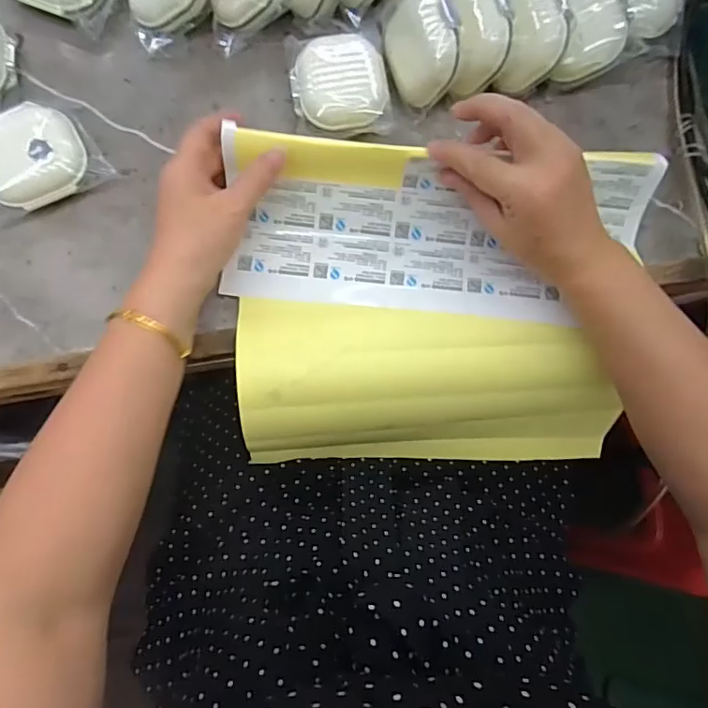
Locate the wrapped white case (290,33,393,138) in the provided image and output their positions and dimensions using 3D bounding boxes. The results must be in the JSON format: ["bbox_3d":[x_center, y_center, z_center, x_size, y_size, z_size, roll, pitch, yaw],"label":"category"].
[{"bbox_3d":[-0.011,-0.214,0.419,0.075,0.040,0.077,-7,84,-4],"label":"wrapped white case"}]

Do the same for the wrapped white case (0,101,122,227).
[{"bbox_3d":[-0.244,-0.150,0.397,0.091,0.039,0.072,-28,86,-6],"label":"wrapped white case"}]

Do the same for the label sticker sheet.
[{"bbox_3d":[0.063,-0.026,0.422,0.308,0.137,0.225,1,84,-4],"label":"label sticker sheet"}]

